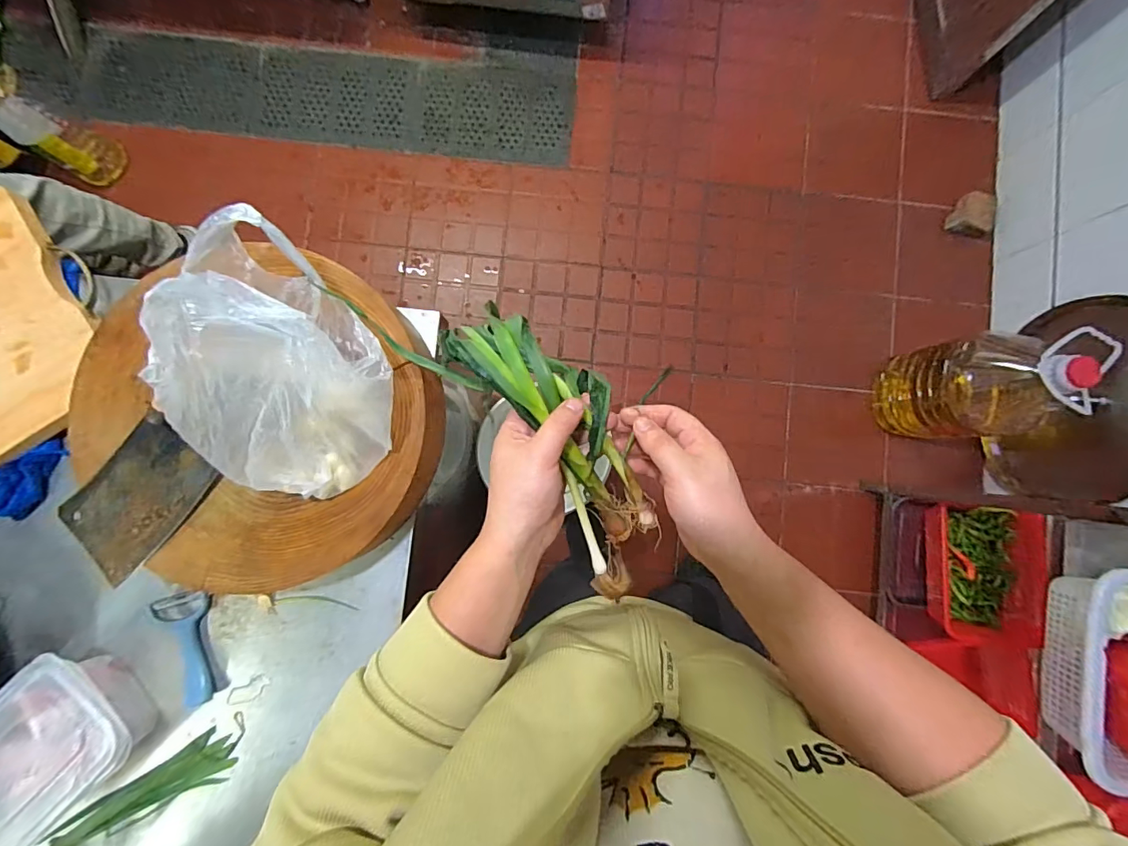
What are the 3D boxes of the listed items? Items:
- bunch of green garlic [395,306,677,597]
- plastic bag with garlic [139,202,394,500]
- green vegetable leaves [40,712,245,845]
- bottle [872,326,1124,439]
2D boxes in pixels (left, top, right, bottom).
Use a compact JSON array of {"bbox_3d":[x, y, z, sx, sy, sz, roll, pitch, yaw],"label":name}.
[{"bbox_3d":[0.009,0.028,0.425,0.100,0.082,0.265,-32,110,-2],"label":"bunch of green garlic"},{"bbox_3d":[-0.267,-0.051,0.450,0.183,0.162,0.245,12,87,0],"label":"plastic bag with garlic"},{"bbox_3d":[-0.512,0.459,0.578,0.269,0.034,0.057,-31,88,-2],"label":"green vegetable leaves"},{"bbox_3d":[1.021,-0.087,1.199,0.228,0.436,0.248,-6,87,-1],"label":"bottle"}]

